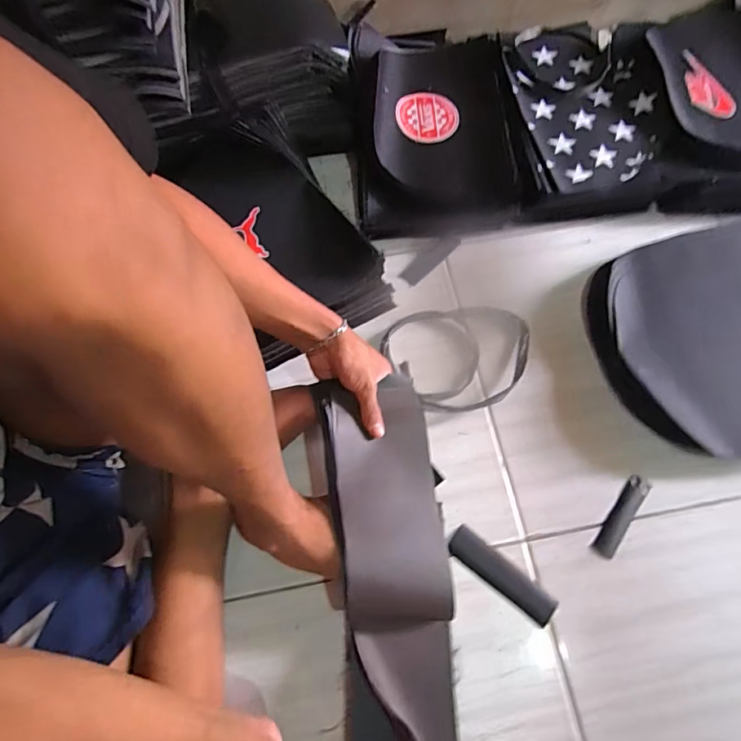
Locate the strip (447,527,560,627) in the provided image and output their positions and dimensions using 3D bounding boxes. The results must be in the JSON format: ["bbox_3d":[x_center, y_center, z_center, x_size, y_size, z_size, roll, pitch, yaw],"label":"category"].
[{"bbox_3d":[0.145,0.226,0.538,0.126,0.007,0.035,35,73,13],"label":"strip"}]

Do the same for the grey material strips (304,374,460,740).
[{"bbox_3d":[0.018,0.232,0.481,0.127,0.112,0.448,-6,68,-2],"label":"grey material strips"}]

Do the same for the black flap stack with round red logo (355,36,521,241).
[{"bbox_3d":[0.089,-0.360,0.723,0.216,0.082,0.331,-3,69,-1],"label":"black flap stack with round red logo"}]

